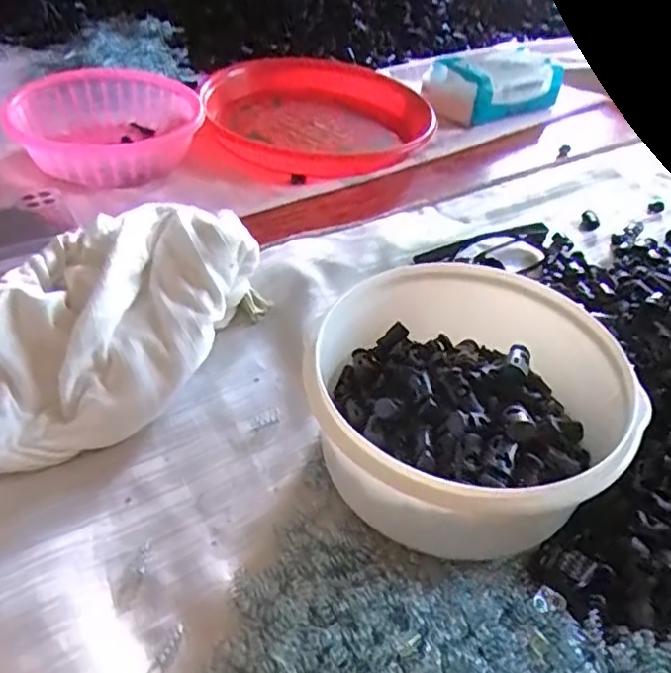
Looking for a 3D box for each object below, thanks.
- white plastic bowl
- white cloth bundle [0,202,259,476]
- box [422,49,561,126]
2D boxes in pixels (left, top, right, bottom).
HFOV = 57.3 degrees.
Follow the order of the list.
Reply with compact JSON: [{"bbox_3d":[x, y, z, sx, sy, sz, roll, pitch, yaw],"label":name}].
[{"bbox_3d":[0.070,0.036,0.328,0.169,0.098,0.154,4,42,-4],"label":"white plastic bowl"},{"bbox_3d":[-0.168,-0.008,0.371,0.155,0.064,0.240,31,47,24],"label":"white cloth bundle"},{"bbox_3d":[0.180,-0.296,0.735,0.190,0.072,0.087,-21,48,-25],"label":"box"}]

